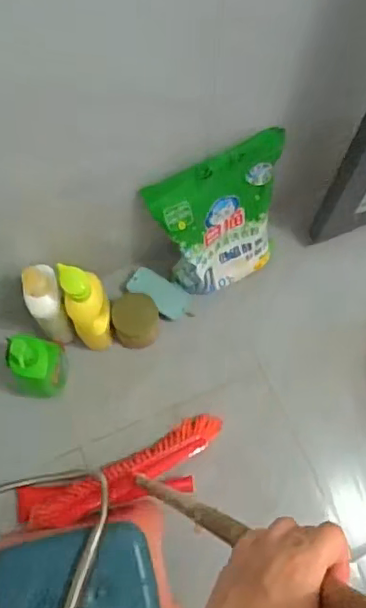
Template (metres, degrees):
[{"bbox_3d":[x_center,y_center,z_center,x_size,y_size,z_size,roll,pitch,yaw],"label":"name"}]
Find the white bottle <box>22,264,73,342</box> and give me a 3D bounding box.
[{"bbox_3d":[-0.248,0.012,1.113,0.064,0.236,0.086,-24,72,-9],"label":"white bottle"}]

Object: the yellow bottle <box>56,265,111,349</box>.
[{"bbox_3d":[-0.174,0.018,1.109,0.080,0.263,0.089,-16,71,-7],"label":"yellow bottle"}]

